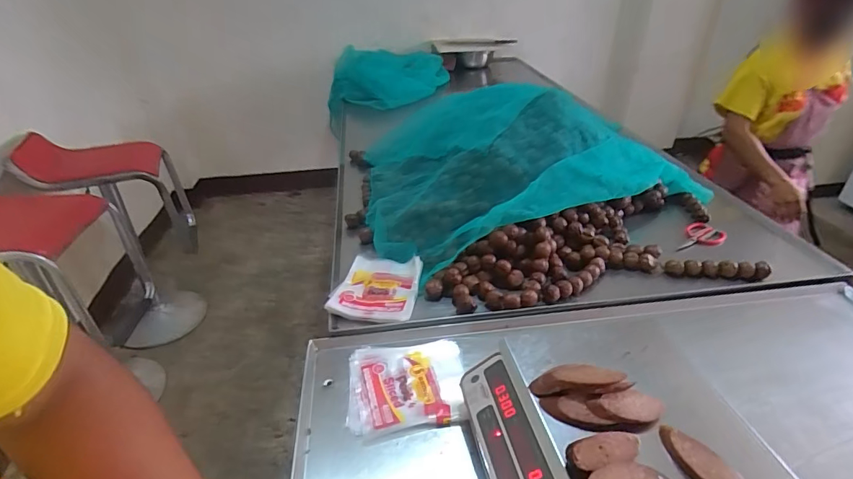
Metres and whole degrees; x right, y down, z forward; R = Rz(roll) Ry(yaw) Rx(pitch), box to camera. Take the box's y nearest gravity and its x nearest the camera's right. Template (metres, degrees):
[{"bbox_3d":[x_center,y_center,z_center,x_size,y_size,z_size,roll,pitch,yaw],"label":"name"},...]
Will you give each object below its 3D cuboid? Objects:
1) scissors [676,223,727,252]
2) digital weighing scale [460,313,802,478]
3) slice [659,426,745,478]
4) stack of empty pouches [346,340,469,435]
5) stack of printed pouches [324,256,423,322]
[{"bbox_3d":[0.647,-0.003,1.068,0.129,0.016,0.079,-24,47,-22],"label":"scissors"},{"bbox_3d":[0.234,0.266,0.559,0.312,0.132,0.345,-8,34,-9],"label":"digital weighing scale"},{"bbox_3d":[0.308,0.249,0.498,0.031,0.023,0.106,-15,36,-19],"label":"slice"},{"bbox_3d":[-0.033,0.234,0.730,0.184,0.017,0.158,-4,34,-4],"label":"stack of empty pouches"},{"bbox_3d":[-0.098,0.094,0.909,0.157,0.026,0.192,3,34,7],"label":"stack of printed pouches"}]

